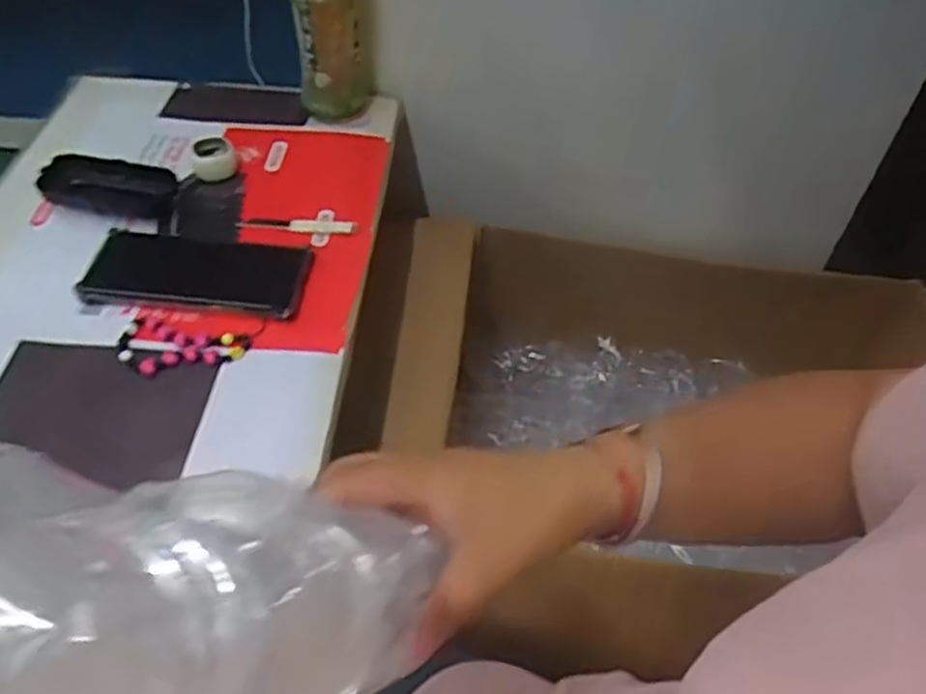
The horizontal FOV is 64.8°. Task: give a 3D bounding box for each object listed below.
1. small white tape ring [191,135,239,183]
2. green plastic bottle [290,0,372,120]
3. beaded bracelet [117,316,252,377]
[{"bbox_3d":[-0.222,-0.168,0.651,0.037,0.028,0.034,2,48,-2],"label":"small white tape ring"},{"bbox_3d":[-0.119,-0.287,0.666,0.070,0.167,0.061,-5,49,-7],"label":"green plastic bottle"},{"bbox_3d":[-0.203,0.001,0.521,0.087,0.012,0.050,8,48,4],"label":"beaded bracelet"}]

